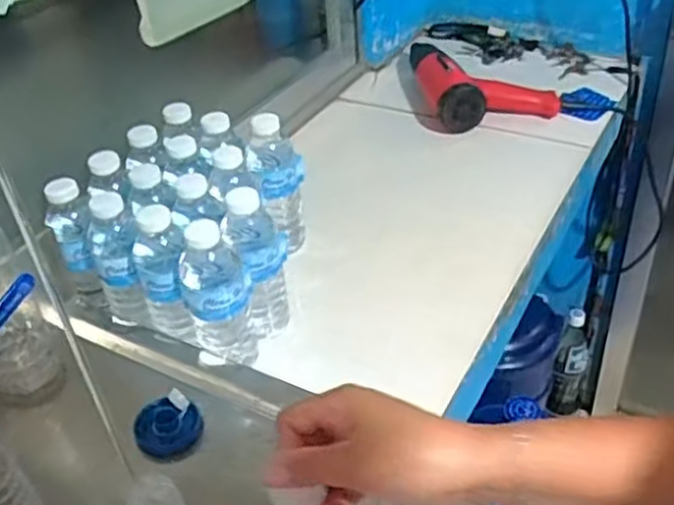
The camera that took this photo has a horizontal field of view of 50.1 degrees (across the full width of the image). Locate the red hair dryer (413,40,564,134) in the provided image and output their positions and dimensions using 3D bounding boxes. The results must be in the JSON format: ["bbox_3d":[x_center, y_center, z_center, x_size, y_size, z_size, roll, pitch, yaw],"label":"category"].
[{"bbox_3d":[0.227,-0.258,1.101,0.198,0.078,0.149,-11,38,-7],"label":"red hair dryer"}]

